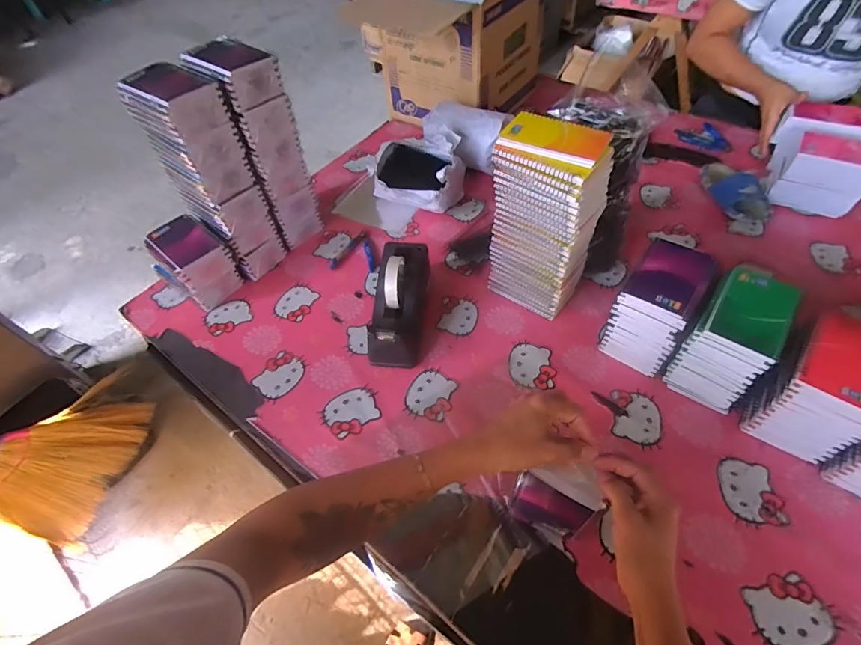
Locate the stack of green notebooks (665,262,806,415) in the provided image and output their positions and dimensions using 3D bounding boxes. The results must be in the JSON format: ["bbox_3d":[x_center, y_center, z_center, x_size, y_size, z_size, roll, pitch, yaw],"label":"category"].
[{"bbox_3d":[0.413,0.029,0.601,0.091,0.151,0.131,32,62,25],"label":"stack of green notebooks"}]

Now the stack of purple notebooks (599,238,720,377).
[{"bbox_3d":[0.328,-0.017,0.633,0.090,0.162,0.105,29,61,24],"label":"stack of purple notebooks"}]

